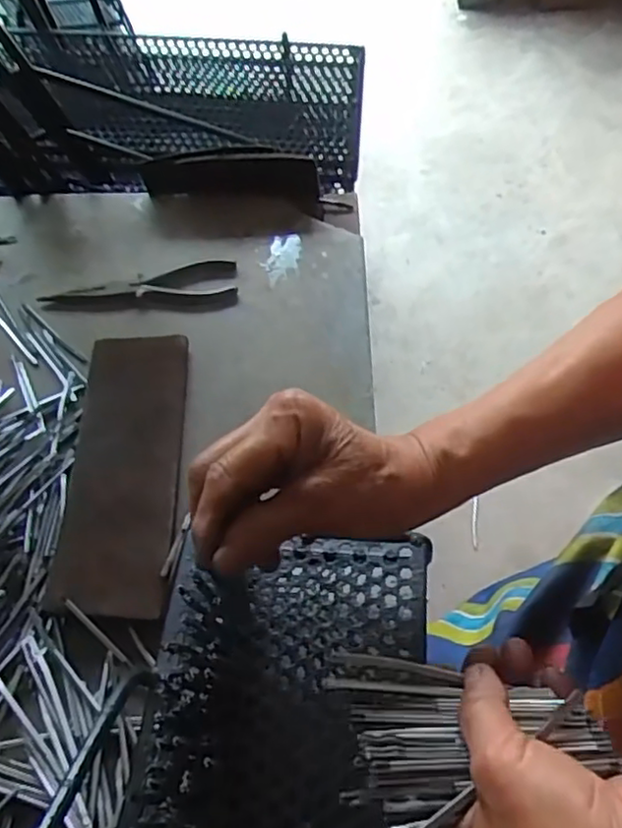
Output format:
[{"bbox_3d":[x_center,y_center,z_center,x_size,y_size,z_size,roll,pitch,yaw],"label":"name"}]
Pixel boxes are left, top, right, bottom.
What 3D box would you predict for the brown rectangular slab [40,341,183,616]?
[{"bbox_3d":[-0.154,0.035,0.523,0.090,0.018,0.250,-5,54,2],"label":"brown rectangular slab"}]

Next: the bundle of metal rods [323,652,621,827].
[{"bbox_3d":[0.063,0.155,0.286,0.124,0.035,0.083,2,28,17],"label":"bundle of metal rods"}]

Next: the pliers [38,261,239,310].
[{"bbox_3d":[-0.166,-0.124,0.640,0.188,0.008,0.061,-3,54,3],"label":"pliers"}]

